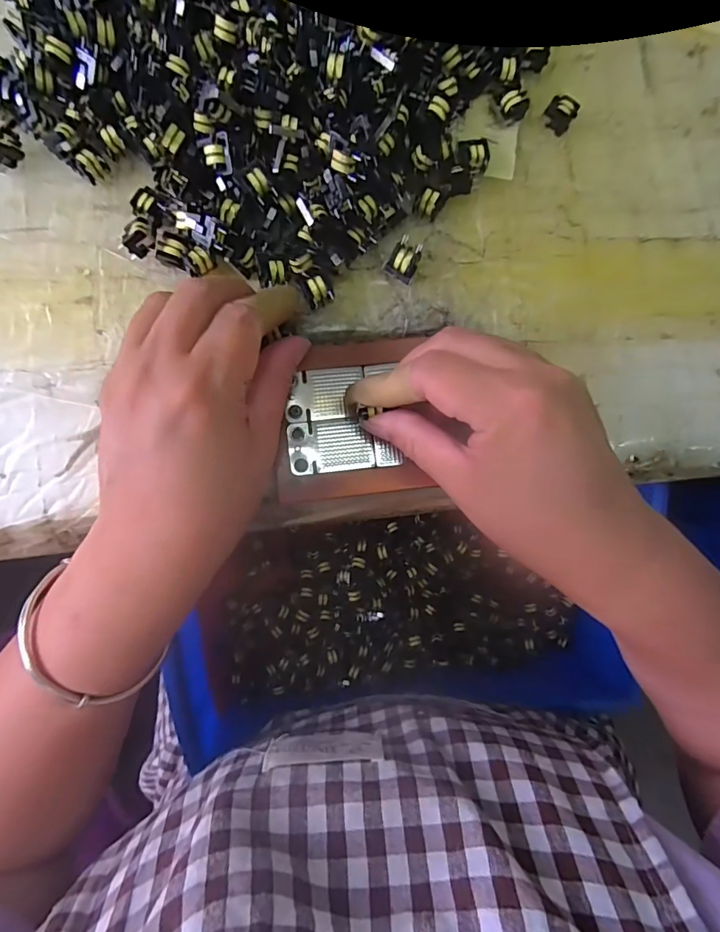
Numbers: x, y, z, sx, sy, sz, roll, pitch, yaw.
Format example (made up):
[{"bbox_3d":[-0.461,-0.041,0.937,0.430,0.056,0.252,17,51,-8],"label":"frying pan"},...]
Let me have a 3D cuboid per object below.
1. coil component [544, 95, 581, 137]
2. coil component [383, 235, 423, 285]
[{"bbox_3d":[0.107,-0.188,0.246,0.015,0.010,0.013,32,82,-1],"label":"coil component"},{"bbox_3d":[0.021,-0.099,0.224,0.014,0.014,0.015,23,82,-2],"label":"coil component"}]

